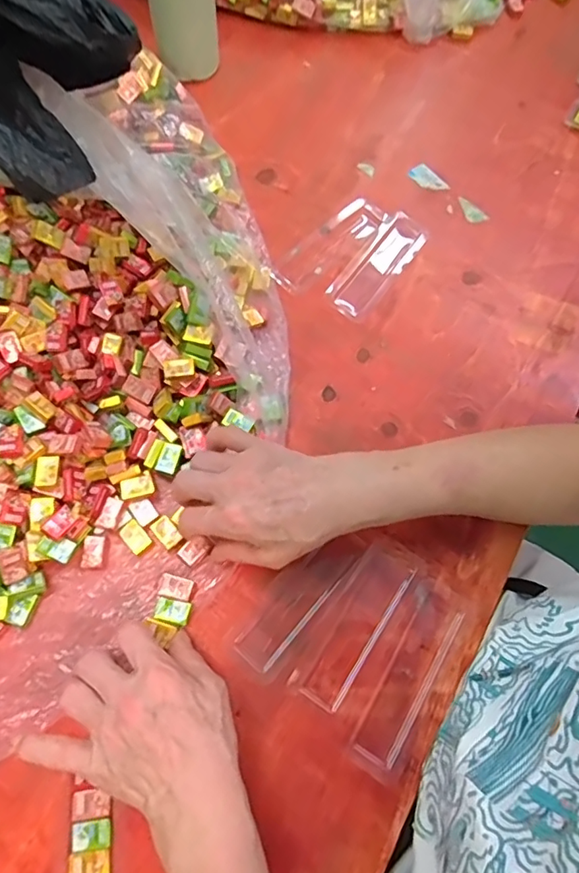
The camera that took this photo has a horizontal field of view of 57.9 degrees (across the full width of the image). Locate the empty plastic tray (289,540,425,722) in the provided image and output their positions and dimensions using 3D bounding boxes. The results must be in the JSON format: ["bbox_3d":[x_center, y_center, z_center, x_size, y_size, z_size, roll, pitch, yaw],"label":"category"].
[{"bbox_3d":[0.052,0.144,0.400,0.045,0.013,0.127,32,71,11],"label":"empty plastic tray"}]

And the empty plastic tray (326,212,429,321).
[{"bbox_3d":[0.088,-0.172,0.520,0.045,0.013,0.136,35,72,12],"label":"empty plastic tray"}]

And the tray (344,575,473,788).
[{"bbox_3d":[0.091,0.175,0.386,0.041,0.008,0.140,29,71,10],"label":"tray"}]

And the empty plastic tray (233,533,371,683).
[{"bbox_3d":[0.008,0.123,0.409,0.043,0.010,0.126,38,73,13],"label":"empty plastic tray"}]

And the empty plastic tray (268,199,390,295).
[{"bbox_3d":[0.039,-0.194,0.528,0.135,0.016,0.046,-39,74,-15],"label":"empty plastic tray"}]

